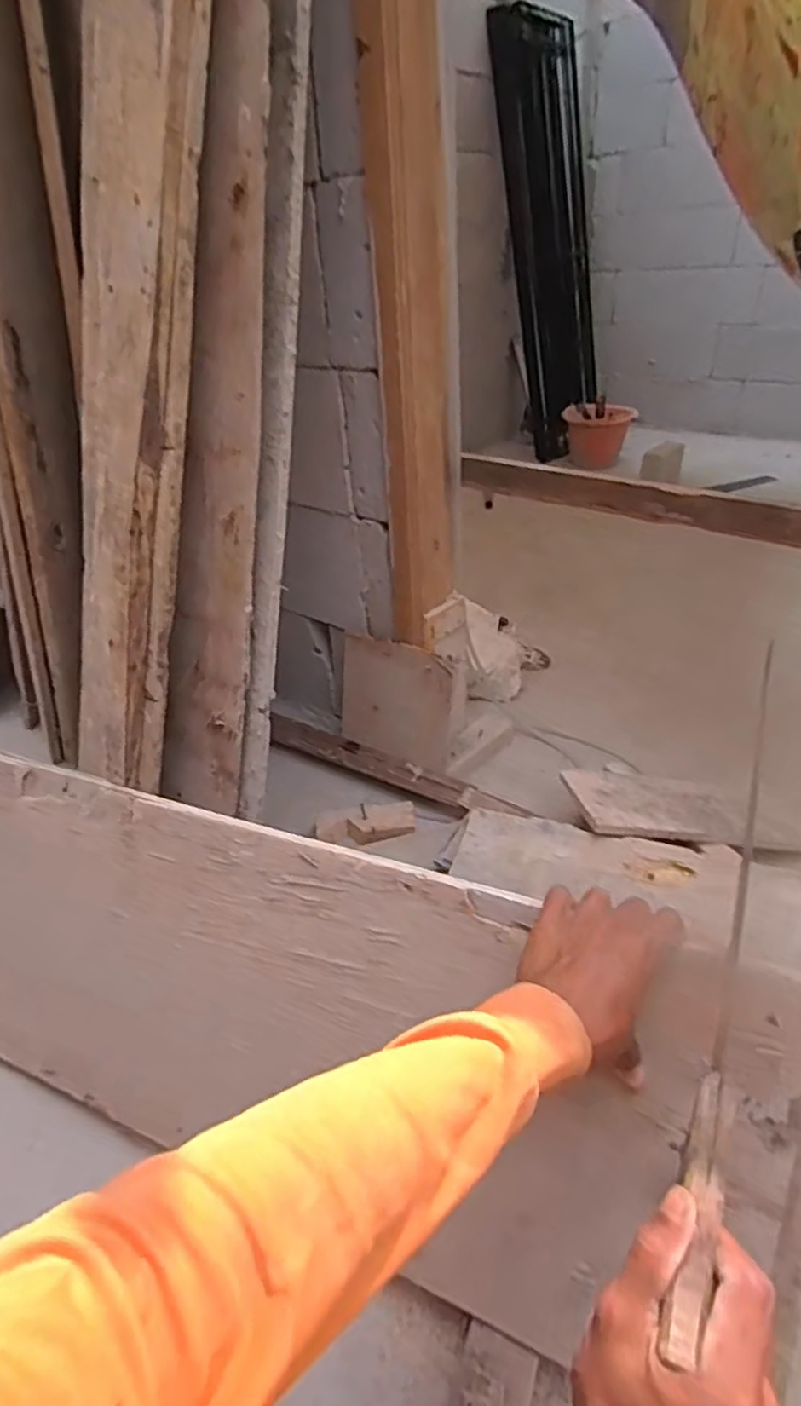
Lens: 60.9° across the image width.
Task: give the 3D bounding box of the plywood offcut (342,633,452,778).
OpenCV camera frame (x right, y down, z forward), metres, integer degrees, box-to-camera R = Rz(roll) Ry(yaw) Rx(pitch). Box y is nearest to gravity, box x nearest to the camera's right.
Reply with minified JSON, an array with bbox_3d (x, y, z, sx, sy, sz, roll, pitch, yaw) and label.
[{"bbox_3d":[-0.010,-0.003,1.088,0.204,0.181,0.016,18,20,31],"label":"plywood offcut"}]

